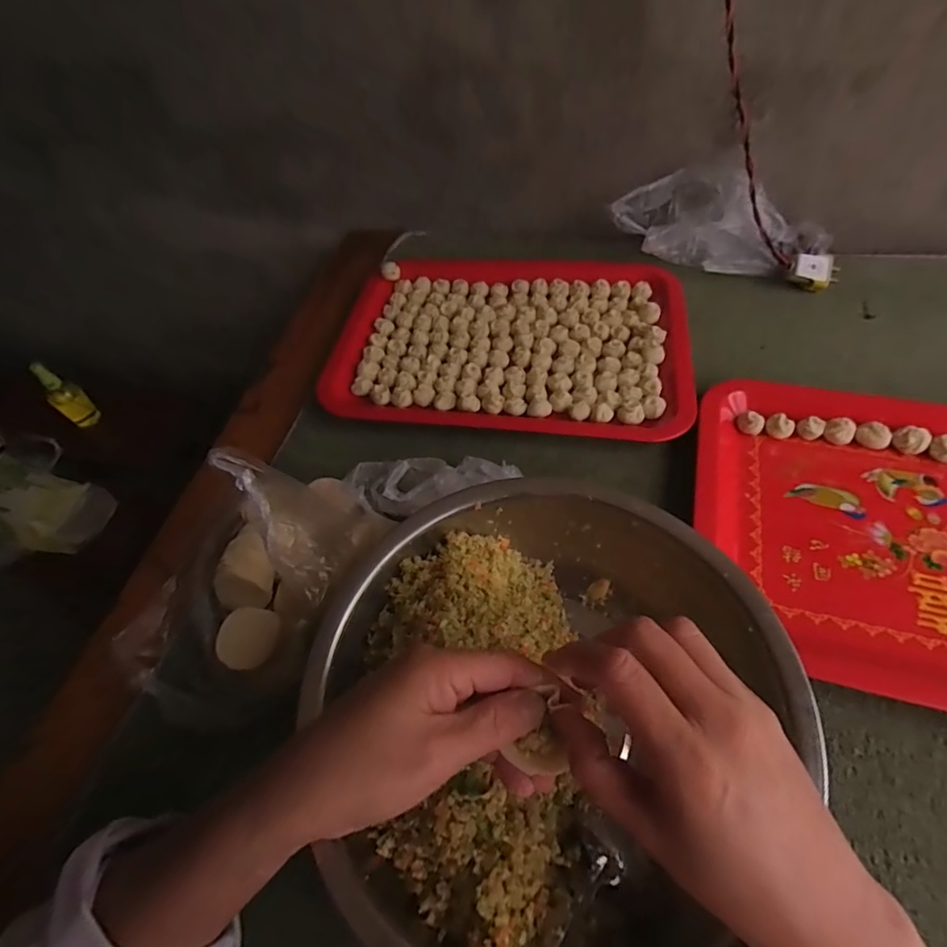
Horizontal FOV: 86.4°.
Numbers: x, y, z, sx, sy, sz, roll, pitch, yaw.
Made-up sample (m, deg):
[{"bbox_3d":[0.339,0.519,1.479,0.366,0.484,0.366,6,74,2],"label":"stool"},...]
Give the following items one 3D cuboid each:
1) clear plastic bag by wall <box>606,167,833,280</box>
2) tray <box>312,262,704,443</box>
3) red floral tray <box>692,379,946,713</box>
[{"bbox_3d":[0.288,-0.295,0.595,0.244,0.096,0.099,4,55,7],"label":"clear plastic bag by wall"},{"bbox_3d":[0.039,-0.144,0.553,0.366,0.023,0.240,5,56,8],"label":"tray"},{"bbox_3d":[0.365,0.045,0.387,0.362,0.029,0.268,12,57,13],"label":"red floral tray"}]

